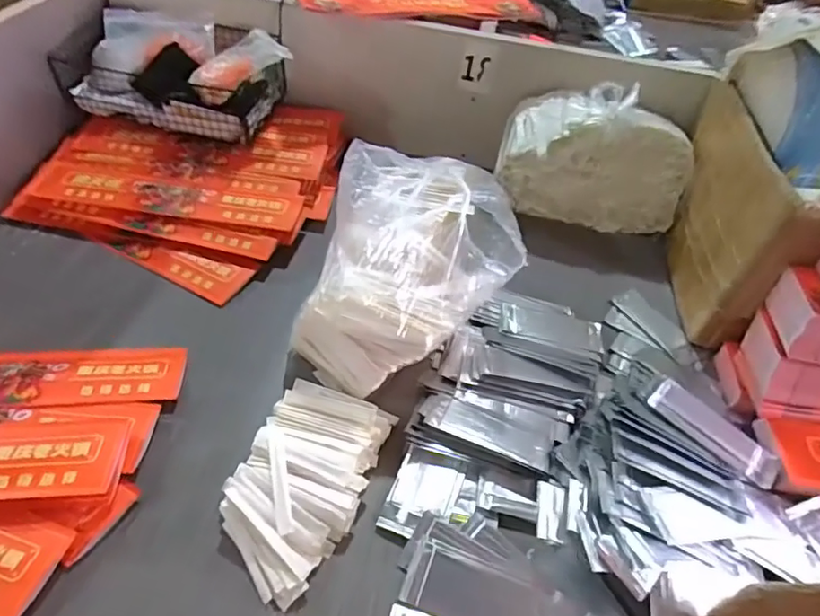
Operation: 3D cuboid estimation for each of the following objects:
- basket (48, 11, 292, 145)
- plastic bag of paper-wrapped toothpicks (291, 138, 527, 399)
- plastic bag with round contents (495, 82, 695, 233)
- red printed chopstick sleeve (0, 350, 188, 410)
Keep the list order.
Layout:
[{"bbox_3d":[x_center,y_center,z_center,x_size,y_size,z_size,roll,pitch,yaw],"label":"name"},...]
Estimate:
[{"bbox_3d":[-0.318,-0.325,0.791,0.293,0.122,0.150,12,48,4],"label":"basket"},{"bbox_3d":[0.014,-0.052,0.574,0.174,0.169,0.249,24,50,11],"label":"plastic bag of paper-wrapped toothpicks"},{"bbox_3d":[0.255,-0.207,0.785,0.251,0.166,0.094,15,49,3],"label":"plastic bag with round contents"},{"bbox_3d":[-0.405,0.068,0.547,0.346,0.016,0.084,1,39,-8],"label":"red printed chopstick sleeve"}]

